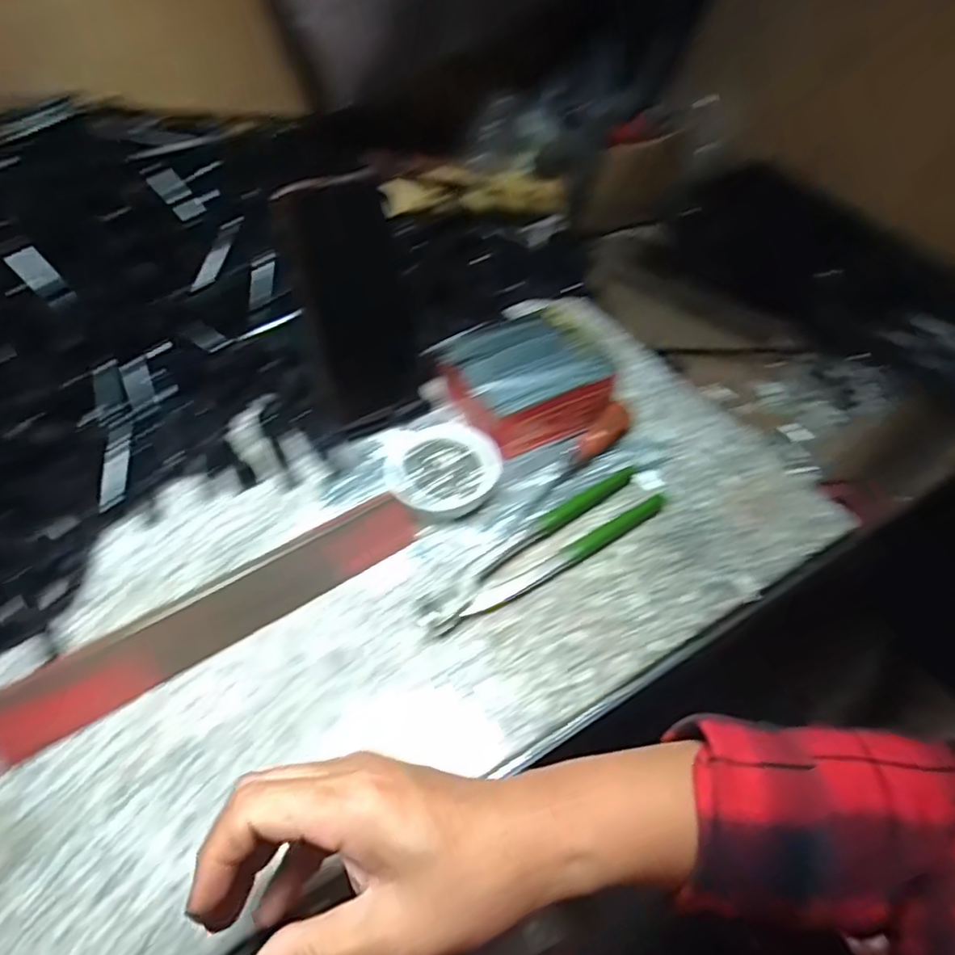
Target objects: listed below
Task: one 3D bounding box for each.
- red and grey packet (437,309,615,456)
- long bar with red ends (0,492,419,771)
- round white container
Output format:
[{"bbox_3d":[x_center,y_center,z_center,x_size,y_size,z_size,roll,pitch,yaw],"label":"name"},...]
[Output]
[{"bbox_3d":[0.039,-0.080,0.515,0.127,0.043,0.116,-26,56,-23],"label":"red and grey packet"},{"bbox_3d":[-0.154,0.079,0.388,0.254,0.020,0.037,-28,57,-25],"label":"long bar with red ends"},{"bbox_3d":[-0.025,-0.006,0.459,0.079,0.028,0.085,2,50,-2],"label":"round white container"}]

